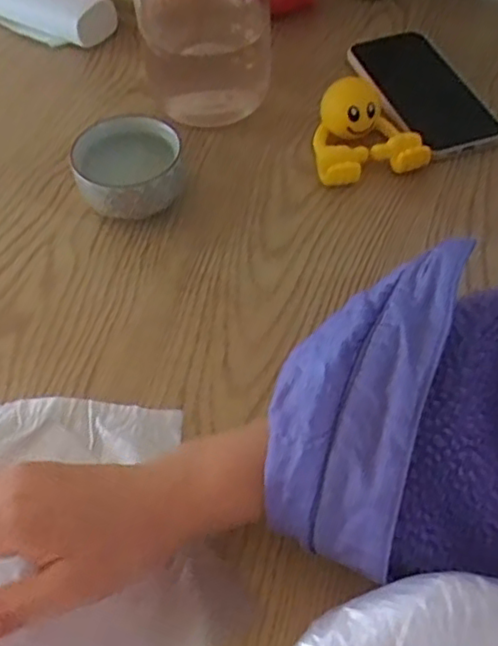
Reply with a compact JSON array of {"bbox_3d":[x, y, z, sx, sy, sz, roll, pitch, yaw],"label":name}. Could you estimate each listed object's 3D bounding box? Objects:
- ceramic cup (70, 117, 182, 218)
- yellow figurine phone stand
[{"bbox_3d":[-0.090,-0.114,0.509,0.078,0.056,0.077,0,53,0],"label":"ceramic cup"},{"bbox_3d":[0.093,-0.157,0.545,0.090,0.048,0.078,-13,54,-9],"label":"yellow figurine phone stand"}]

